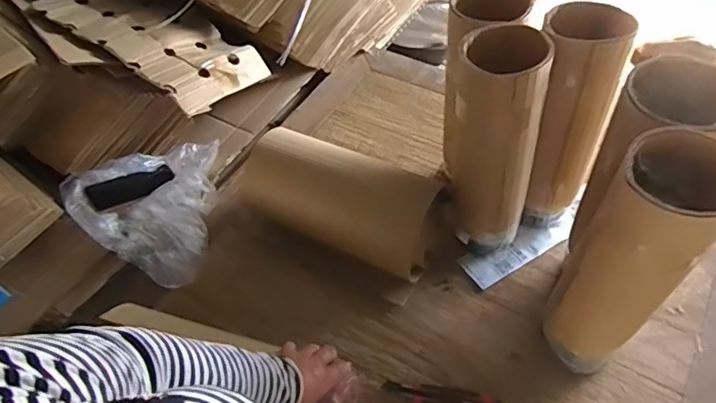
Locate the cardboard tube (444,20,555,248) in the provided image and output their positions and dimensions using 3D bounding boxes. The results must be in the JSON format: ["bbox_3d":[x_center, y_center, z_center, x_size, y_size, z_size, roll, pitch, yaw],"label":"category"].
[{"bbox_3d":[0.206,-0.086,0.840,0.117,0.346,0.142,1,54,5],"label":"cardboard tube"}]

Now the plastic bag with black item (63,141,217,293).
[{"bbox_3d":[-0.385,-0.010,1.041,0.259,0.115,0.273,22,59,19],"label":"plastic bag with black item"}]

